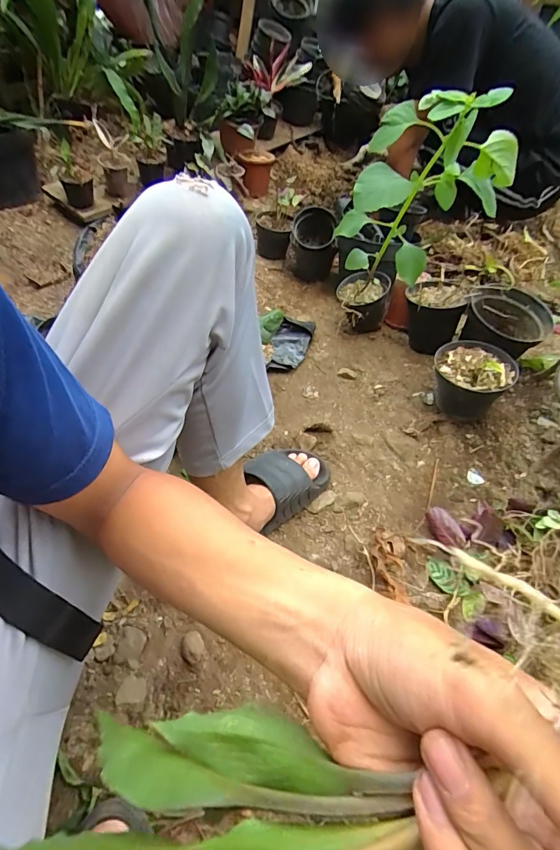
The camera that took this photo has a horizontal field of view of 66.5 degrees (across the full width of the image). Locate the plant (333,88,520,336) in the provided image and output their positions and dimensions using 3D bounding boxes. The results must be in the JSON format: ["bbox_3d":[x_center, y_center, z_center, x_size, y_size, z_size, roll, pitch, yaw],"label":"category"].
[{"bbox_3d":[0.243,-0.347,0.827,0.243,0.499,0.234,19,58,11],"label":"plant"}]

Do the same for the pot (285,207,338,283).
[{"bbox_3d":[0.086,-0.513,1.202,0.135,0.148,0.137,2,56,0],"label":"pot"}]

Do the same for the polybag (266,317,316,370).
[{"bbox_3d":[0.023,-0.182,0.991,0.081,0.050,0.153,16,57,9],"label":"polybag"}]

